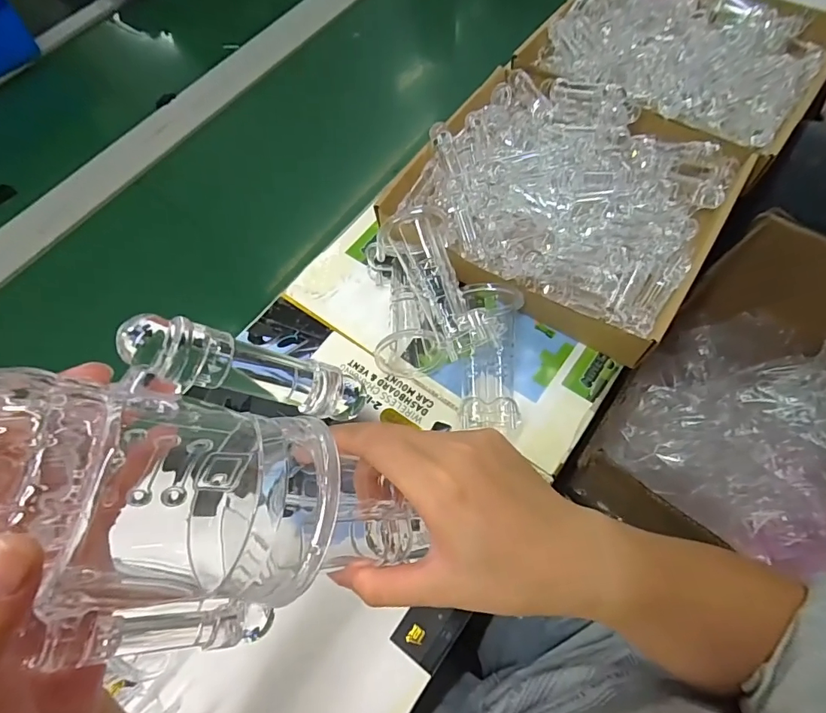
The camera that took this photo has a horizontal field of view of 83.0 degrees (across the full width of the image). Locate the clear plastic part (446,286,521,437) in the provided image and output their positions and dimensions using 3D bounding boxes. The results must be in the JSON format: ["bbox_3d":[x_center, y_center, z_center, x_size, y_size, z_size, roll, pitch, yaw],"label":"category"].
[{"bbox_3d":[0.067,-0.004,0.433,0.060,0.060,0.134,4,65,5],"label":"clear plastic part"}]

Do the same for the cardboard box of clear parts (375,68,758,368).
[{"bbox_3d":[0.154,-0.169,0.495,0.303,0.086,0.299,31,70,18],"label":"cardboard box of clear parts"}]

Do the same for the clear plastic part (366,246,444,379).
[{"bbox_3d":[-0.008,-0.050,0.461,0.063,0.062,0.133,-8,64,0],"label":"clear plastic part"}]

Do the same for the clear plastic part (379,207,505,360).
[{"bbox_3d":[0.022,-0.065,0.438,0.059,0.058,0.140,-28,87,-10],"label":"clear plastic part"}]

